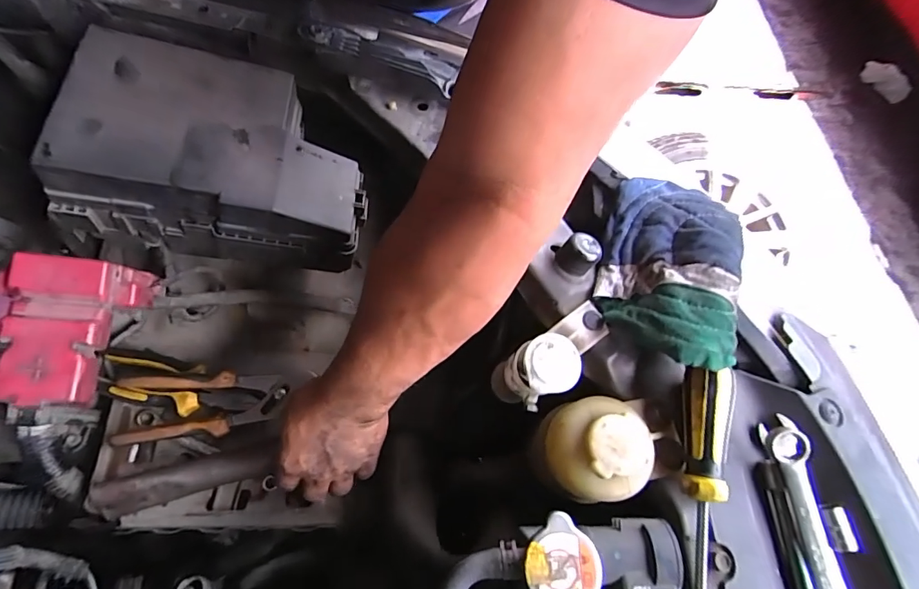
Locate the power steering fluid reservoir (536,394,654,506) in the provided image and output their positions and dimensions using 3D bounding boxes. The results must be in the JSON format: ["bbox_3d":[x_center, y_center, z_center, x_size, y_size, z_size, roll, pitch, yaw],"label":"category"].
[{"bbox_3d":[0.101,0.115,0.340,0.073,0.064,0.070,1,68,-3],"label":"power steering fluid reservoir"}]

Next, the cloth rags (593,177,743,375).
[{"bbox_3d":[0.172,-0.025,0.367,0.106,0.044,0.170,17,68,4],"label":"cloth rags"}]

